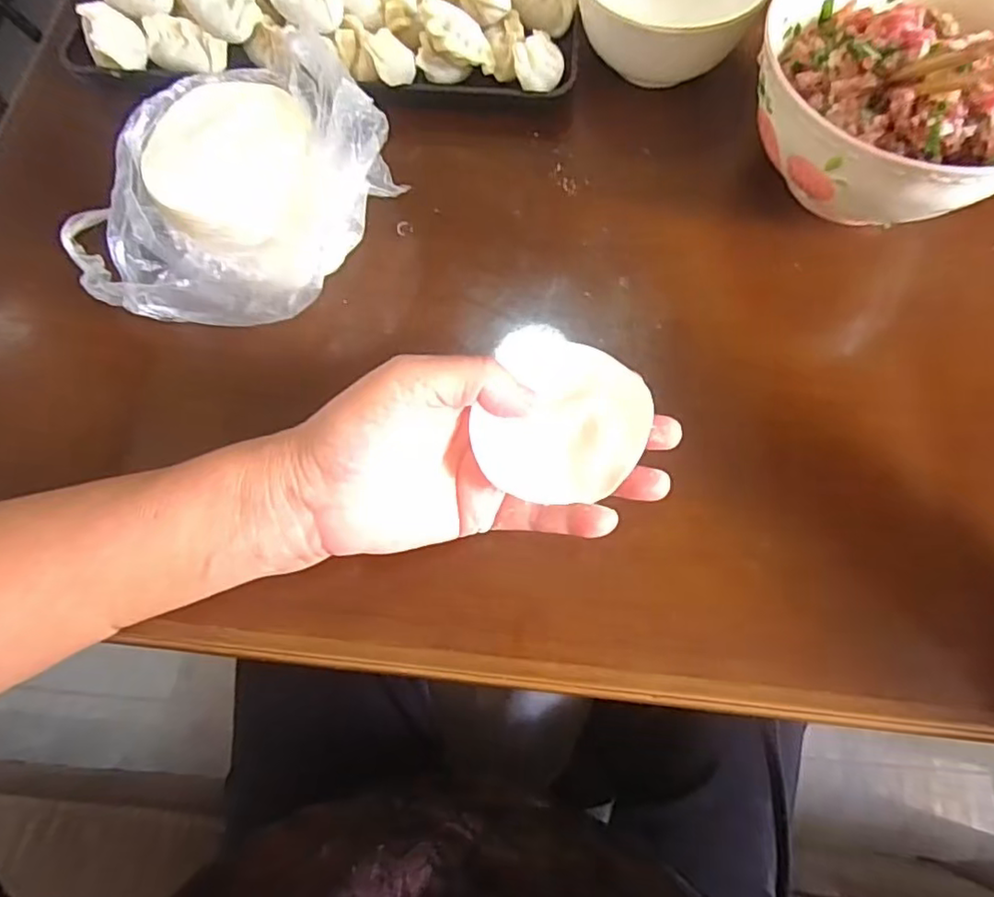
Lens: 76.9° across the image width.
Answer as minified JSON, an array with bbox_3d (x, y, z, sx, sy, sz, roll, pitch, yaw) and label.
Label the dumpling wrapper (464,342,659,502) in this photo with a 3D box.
[{"bbox_3d":[0.030,-0.010,0.272,0.075,0.014,0.065,-40,74,-12],"label":"dumpling wrapper"}]

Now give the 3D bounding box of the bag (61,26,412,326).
[{"bbox_3d":[-0.140,-0.130,0.322,0.164,0.060,0.129,-40,74,-12],"label":"bag"}]

